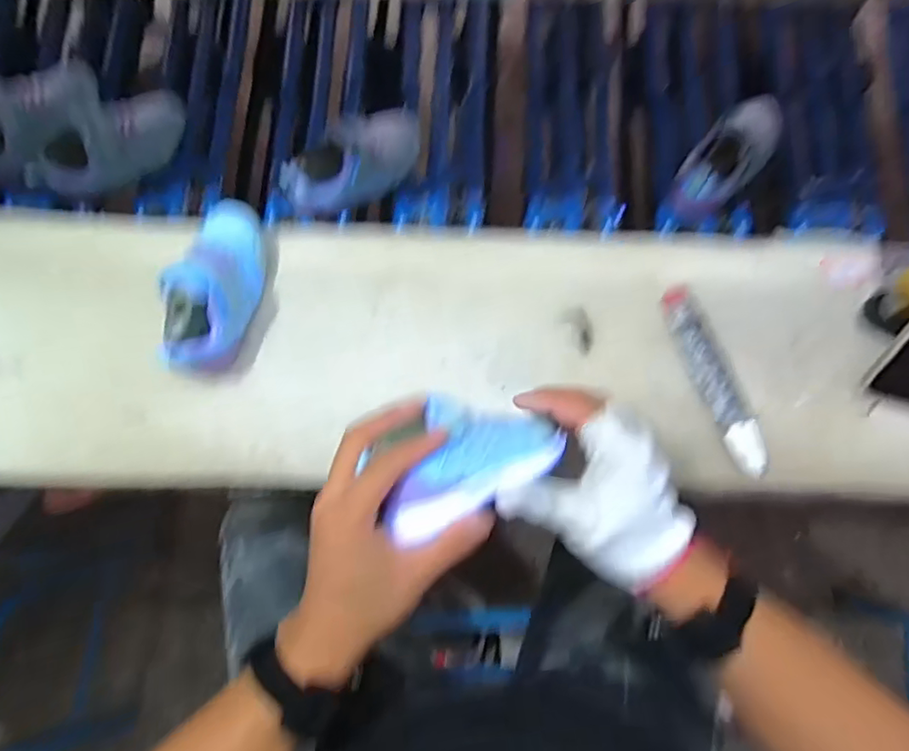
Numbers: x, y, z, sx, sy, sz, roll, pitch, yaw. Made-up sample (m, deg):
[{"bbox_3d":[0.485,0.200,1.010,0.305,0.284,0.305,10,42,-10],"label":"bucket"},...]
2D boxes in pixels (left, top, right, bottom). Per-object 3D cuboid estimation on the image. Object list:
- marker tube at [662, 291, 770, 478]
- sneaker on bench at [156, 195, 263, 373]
[{"bbox_3d":[0.223,0.001,0.502,0.031,0.015,0.169,-18,76,-4],"label":"marker tube"},{"bbox_3d":[-0.205,-0.077,0.503,0.059,0.073,0.157,7,74,2],"label":"sneaker on bench"}]

